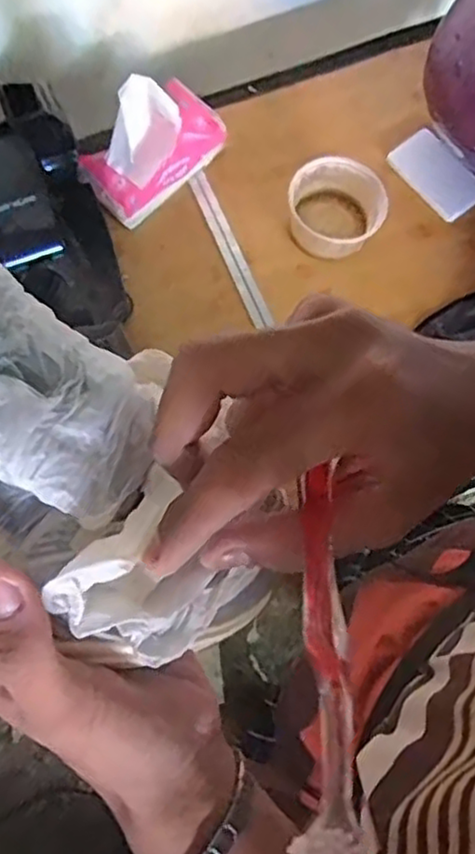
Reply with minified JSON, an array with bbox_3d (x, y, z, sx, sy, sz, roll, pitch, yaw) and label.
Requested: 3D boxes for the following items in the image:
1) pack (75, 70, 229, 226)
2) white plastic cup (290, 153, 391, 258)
[{"bbox_3d":[-0.103,-0.348,0.816,0.096,0.122,0.169,43,77,10],"label":"pack"},{"bbox_3d":[0.120,-0.267,0.834,0.118,0.052,0.112,38,76,9],"label":"white plastic cup"}]

